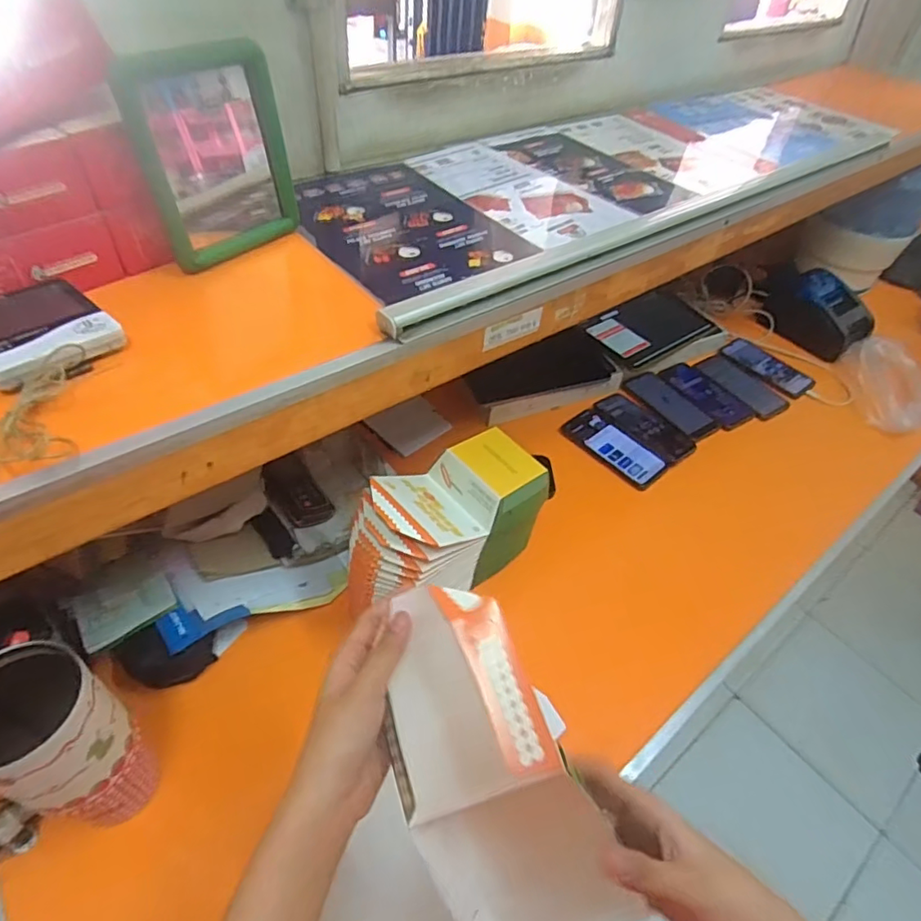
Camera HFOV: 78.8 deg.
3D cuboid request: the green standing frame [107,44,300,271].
[{"bbox_3d":[-0.218,-0.271,0.508,0.018,0.167,0.135,27,51,29],"label":"green standing frame"}]

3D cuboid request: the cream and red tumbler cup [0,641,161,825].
[{"bbox_3d":[-0.320,0.239,0.465,0.092,0.212,0.084,19,48,11],"label":"cream and red tumbler cup"}]

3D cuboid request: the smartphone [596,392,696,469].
[{"bbox_3d":[0.308,-0.060,0.938,0.070,0.008,0.163,-28,56,-29],"label":"smartphone"}]

